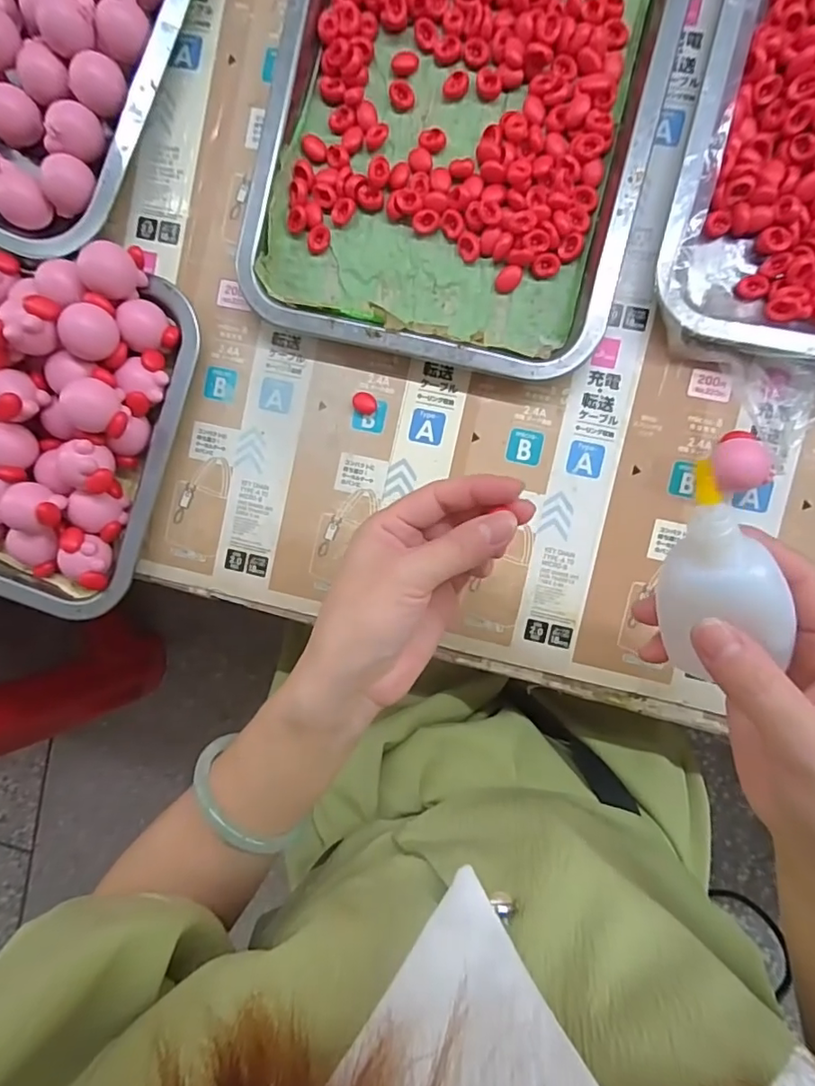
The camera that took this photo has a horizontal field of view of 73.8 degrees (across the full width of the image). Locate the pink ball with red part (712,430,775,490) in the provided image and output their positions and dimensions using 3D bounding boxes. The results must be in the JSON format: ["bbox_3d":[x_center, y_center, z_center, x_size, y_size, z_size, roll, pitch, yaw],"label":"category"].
[{"bbox_3d":[0.180,-0.046,0.300,0.029,0.024,0.031,0,94,4],"label":"pink ball with red part"}]

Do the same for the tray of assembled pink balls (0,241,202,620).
[{"bbox_3d":[-0.294,-0.093,0.321,0.307,0.046,0.214,18,95,3],"label":"tray of assembled pink balls"}]

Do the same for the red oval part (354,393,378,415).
[{"bbox_3d":[-0.026,-0.085,0.328,0.015,0.004,0.012,22,95,3],"label":"red oval part"}]

